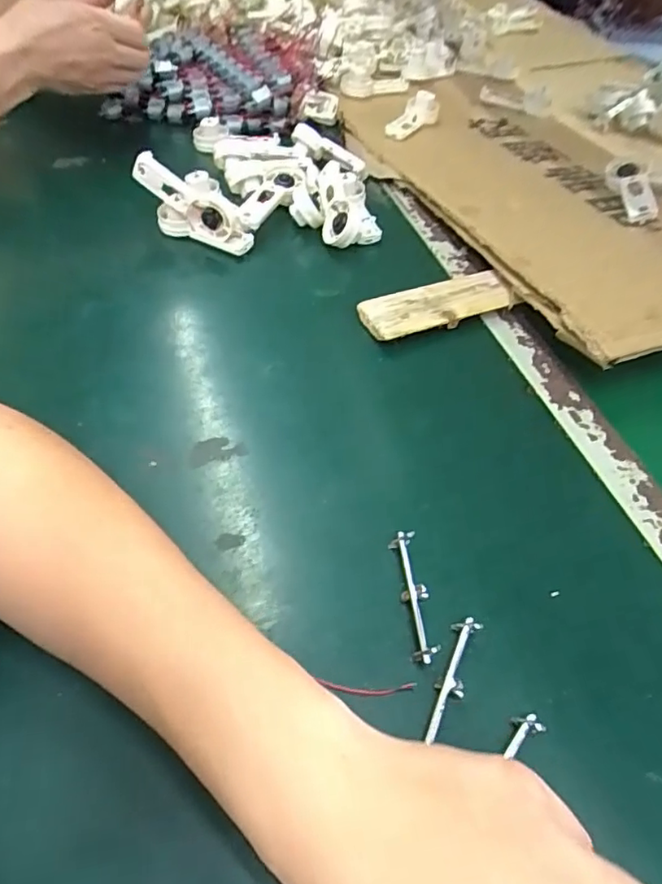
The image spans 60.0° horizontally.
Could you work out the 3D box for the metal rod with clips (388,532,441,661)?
[{"bbox_3d":[0.045,0.082,0.308,0.014,0.013,0.070,-4,52,-7],"label":"metal rod with clips"}]

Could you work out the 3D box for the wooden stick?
[{"bbox_3d":[0.086,-0.108,0.463,0.125,0.015,0.045,-19,55,-18],"label":"wooden stick"}]

